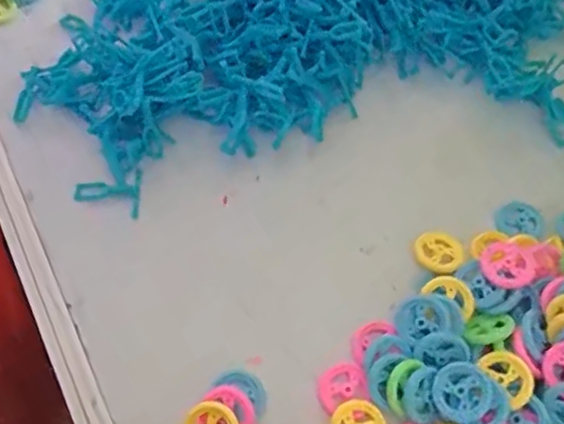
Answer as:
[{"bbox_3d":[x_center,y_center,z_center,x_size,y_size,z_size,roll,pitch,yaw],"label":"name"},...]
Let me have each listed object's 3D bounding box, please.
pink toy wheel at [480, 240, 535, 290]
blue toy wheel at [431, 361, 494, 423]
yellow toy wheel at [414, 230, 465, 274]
[{"bbox_3d":[0.130,0.030,0.343,0.028,0.006,0.030,-9,60,15],"label":"pink toy wheel"},{"bbox_3d":[0.093,0.093,0.308,0.030,0.004,0.029,-7,61,12],"label":"blue toy wheel"},{"bbox_3d":[0.097,0.024,0.362,0.029,0.007,0.028,1,60,-2],"label":"yellow toy wheel"}]

